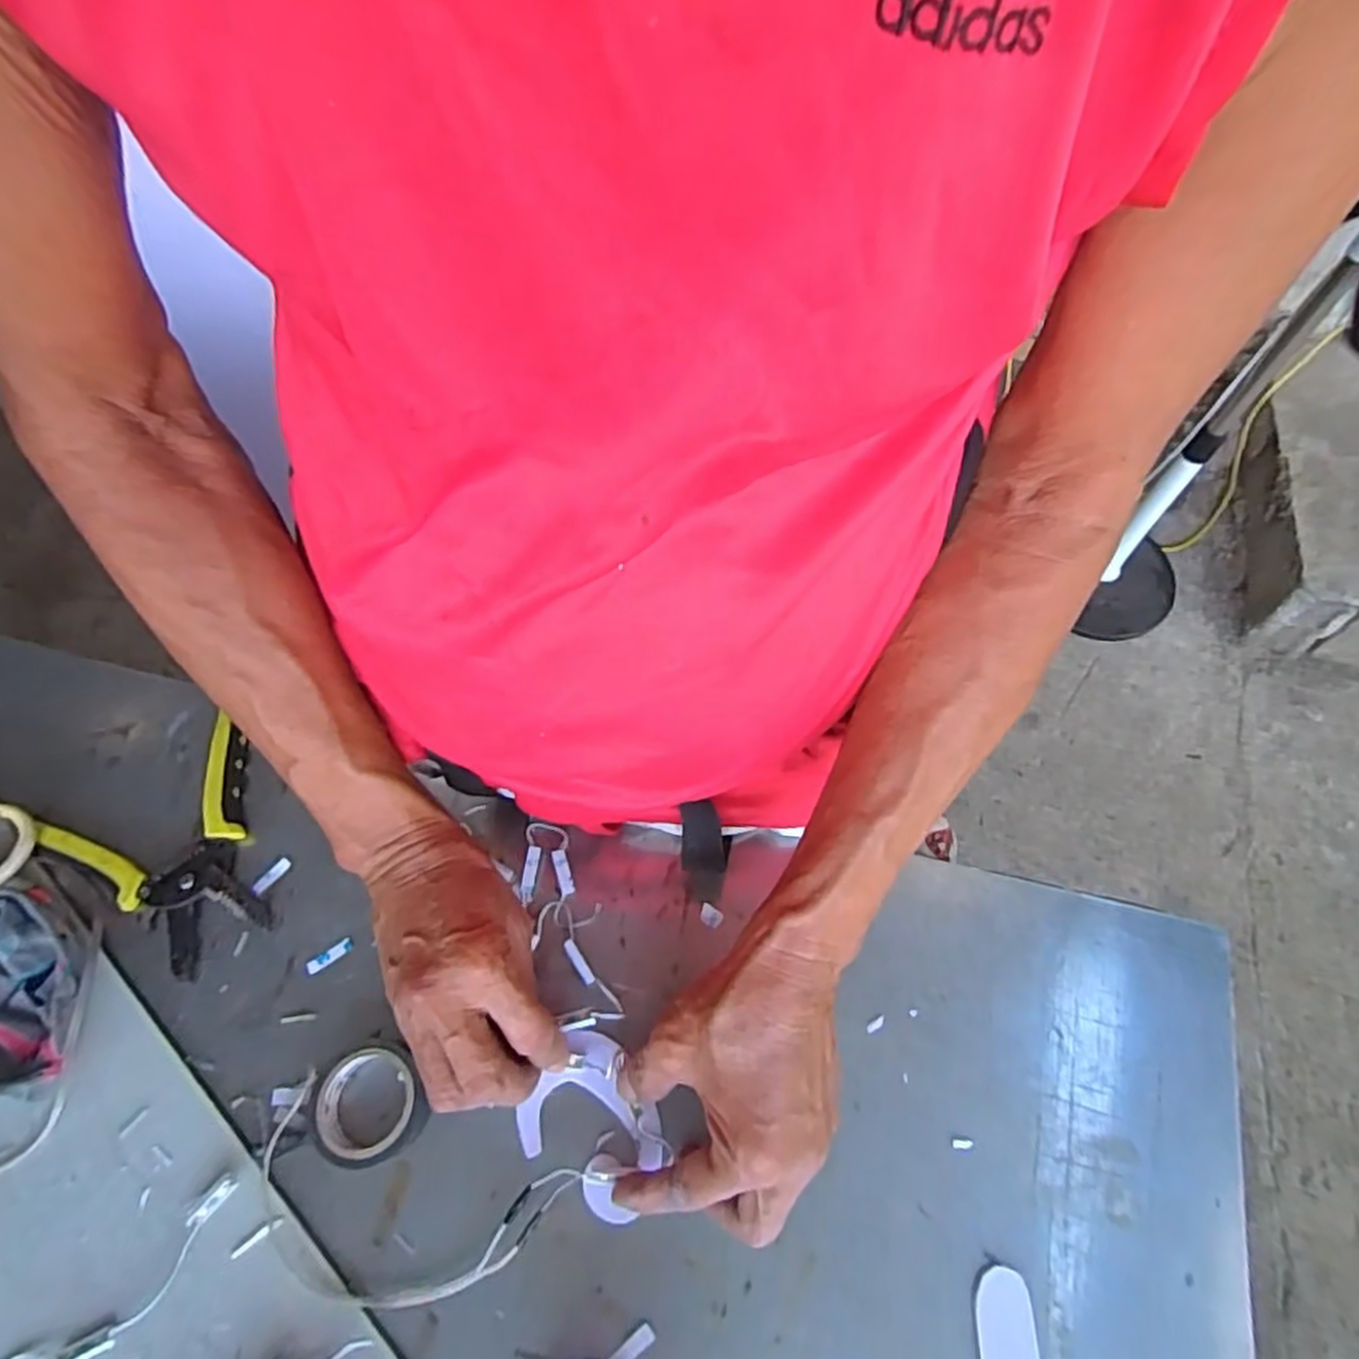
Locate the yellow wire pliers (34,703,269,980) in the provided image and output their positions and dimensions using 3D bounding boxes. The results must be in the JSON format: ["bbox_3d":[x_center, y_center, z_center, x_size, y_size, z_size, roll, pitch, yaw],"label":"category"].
[{"bbox_3d":[-0.291,0.103,0.449,0.111,0.014,0.128,-38,68,-17],"label":"yellow wire pliers"}]

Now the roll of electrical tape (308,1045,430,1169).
[{"bbox_3d":[-0.158,0.217,0.390,0.057,0.021,0.053,0,62,1],"label":"roll of electrical tape"}]

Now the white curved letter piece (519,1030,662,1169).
[{"bbox_3d":[-0.046,0.213,0.392,0.073,0.011,0.056,2,62,2],"label":"white curved letter piece"}]

